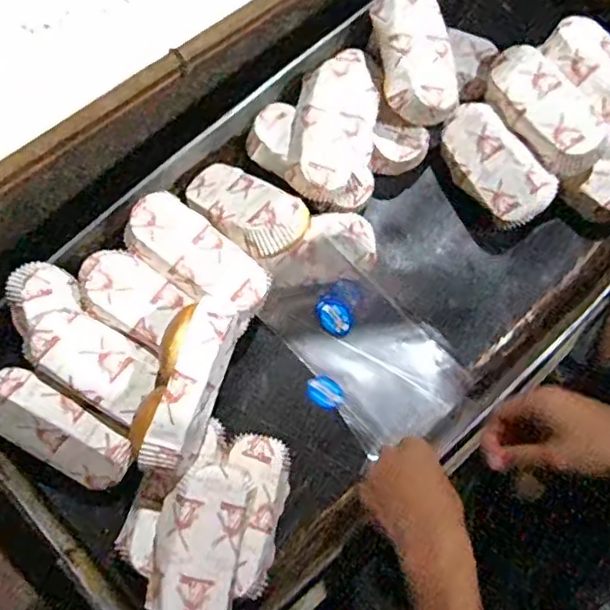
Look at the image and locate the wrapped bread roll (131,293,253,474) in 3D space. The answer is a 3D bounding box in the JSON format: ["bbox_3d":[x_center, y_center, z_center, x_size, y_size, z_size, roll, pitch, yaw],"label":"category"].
[{"bbox_3d":[-0.094,0.064,0.492,0.056,0.068,0.136,23,77,4],"label":"wrapped bread roll"}]

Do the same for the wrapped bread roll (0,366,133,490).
[{"bbox_3d":[-0.219,0.110,0.534,0.133,0.029,0.063,36,114,-14],"label":"wrapped bread roll"}]

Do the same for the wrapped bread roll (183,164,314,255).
[{"bbox_3d":[-0.059,-0.095,0.589,0.071,0.049,0.139,-47,52,-11],"label":"wrapped bread roll"}]

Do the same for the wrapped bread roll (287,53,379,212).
[{"bbox_3d":[0.036,-0.180,0.605,0.090,0.059,0.168,7,77,0],"label":"wrapped bread roll"}]

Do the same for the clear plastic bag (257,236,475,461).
[{"bbox_3d":[0.057,0.038,0.602,0.211,0.058,0.122,44,80,6],"label":"clear plastic bag"}]

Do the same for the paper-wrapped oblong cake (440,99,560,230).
[{"bbox_3d":[0.199,-0.144,0.634,0.072,0.042,0.136,-45,68,21],"label":"paper-wrapped oblong cake"}]

